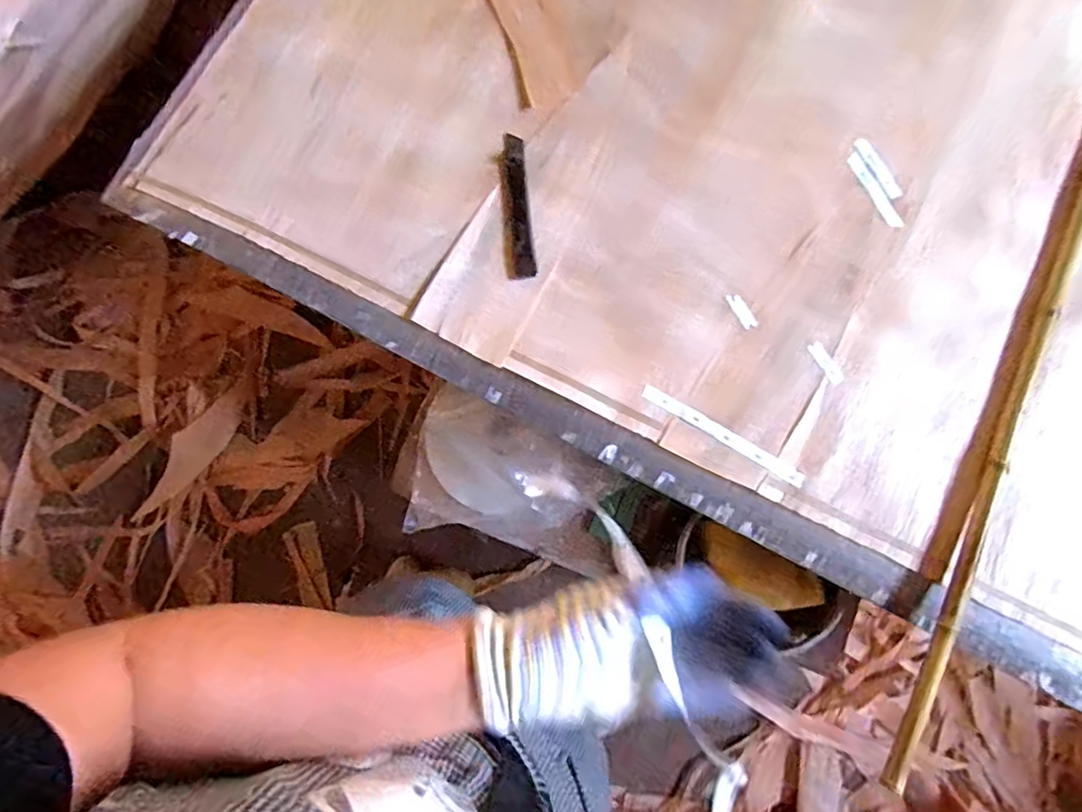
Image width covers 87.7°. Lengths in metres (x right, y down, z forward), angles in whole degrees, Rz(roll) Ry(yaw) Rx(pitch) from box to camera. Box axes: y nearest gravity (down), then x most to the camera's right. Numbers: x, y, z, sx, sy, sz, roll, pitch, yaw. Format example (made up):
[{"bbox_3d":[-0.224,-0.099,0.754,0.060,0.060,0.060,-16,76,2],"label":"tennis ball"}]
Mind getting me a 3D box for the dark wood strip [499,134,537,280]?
[{"bbox_3d":[-0.026,-0.200,0.566,0.028,0.006,0.152,-6,79,-2],"label":"dark wood strip"}]

